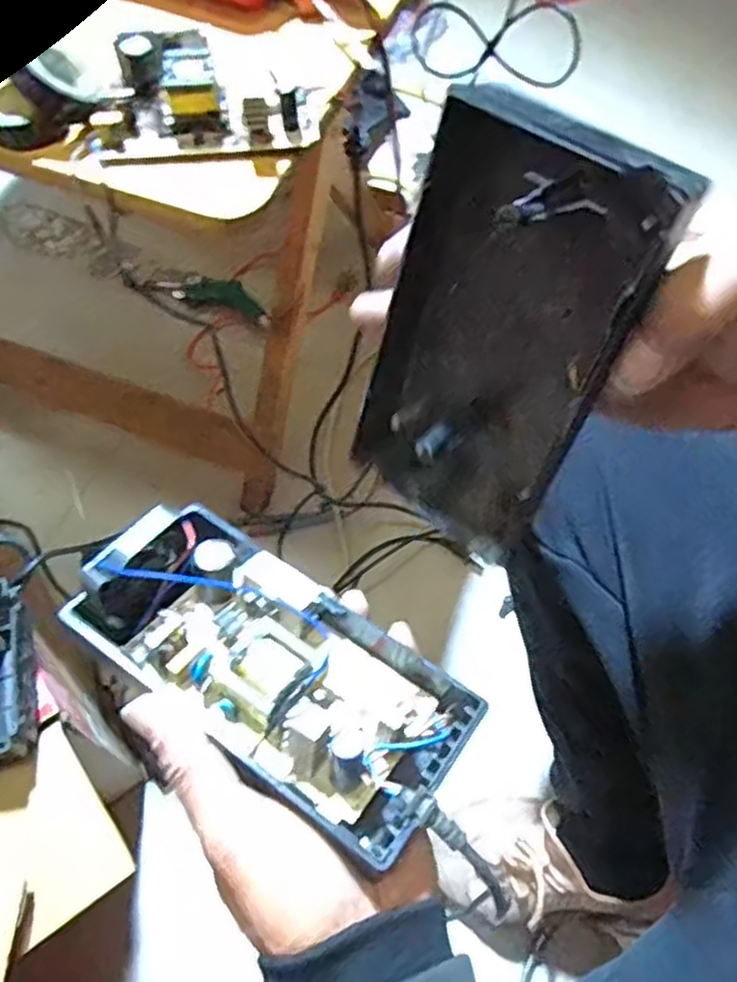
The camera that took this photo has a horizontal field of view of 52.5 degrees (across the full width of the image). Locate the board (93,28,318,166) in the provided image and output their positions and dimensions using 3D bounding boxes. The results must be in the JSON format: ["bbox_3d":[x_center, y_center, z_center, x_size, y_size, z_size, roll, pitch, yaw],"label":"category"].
[{"bbox_3d":[-0.090,-0.224,0.417,0.120,0.034,0.075,-1,62,-2],"label":"board"}]

